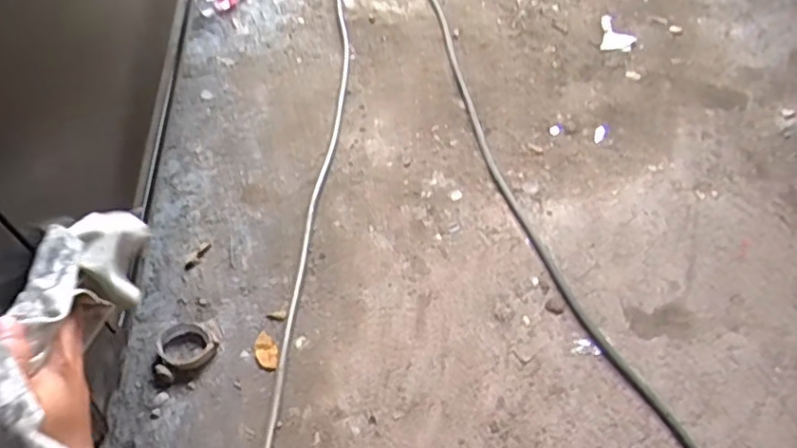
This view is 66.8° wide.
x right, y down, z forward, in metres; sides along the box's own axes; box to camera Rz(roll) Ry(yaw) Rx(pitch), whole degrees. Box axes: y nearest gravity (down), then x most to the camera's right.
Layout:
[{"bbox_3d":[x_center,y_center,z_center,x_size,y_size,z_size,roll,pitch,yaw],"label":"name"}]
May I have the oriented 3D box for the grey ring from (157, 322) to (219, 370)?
[{"bbox_3d":[-0.337,0.192,0.958,0.079,0.021,0.077,35,59,24],"label":"grey ring"}]

